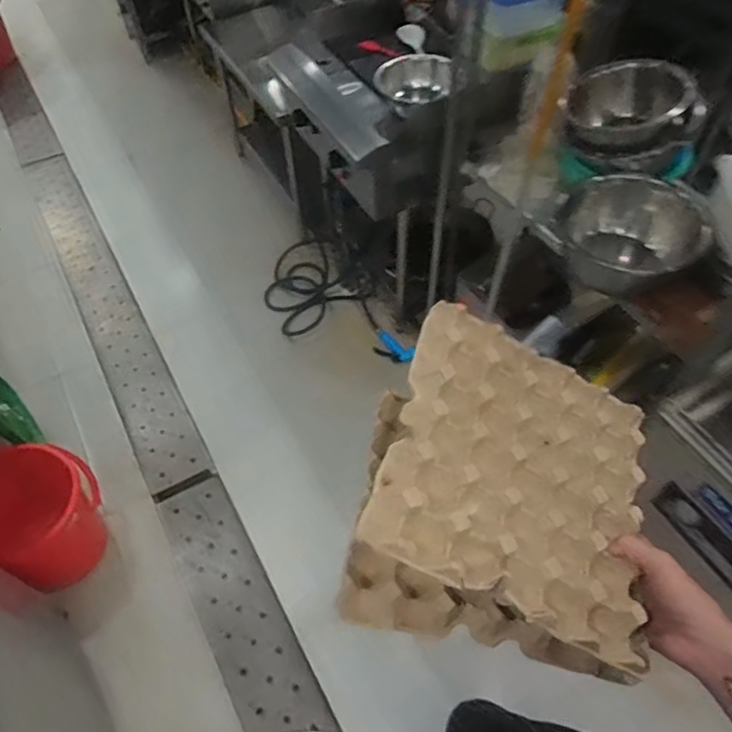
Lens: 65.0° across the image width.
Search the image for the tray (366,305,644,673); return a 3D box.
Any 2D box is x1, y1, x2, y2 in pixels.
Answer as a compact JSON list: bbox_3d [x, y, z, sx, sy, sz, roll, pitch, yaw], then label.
[{"bbox_3d":[0.158,0.100,0.573,0.269,0.038,0.287,28,53,-8],"label":"tray"}]

